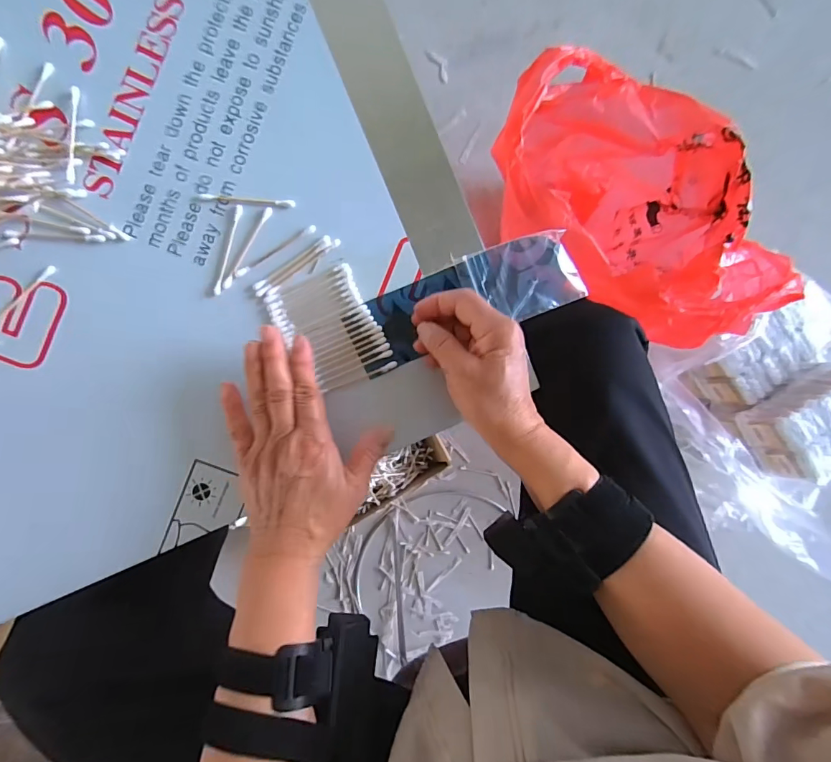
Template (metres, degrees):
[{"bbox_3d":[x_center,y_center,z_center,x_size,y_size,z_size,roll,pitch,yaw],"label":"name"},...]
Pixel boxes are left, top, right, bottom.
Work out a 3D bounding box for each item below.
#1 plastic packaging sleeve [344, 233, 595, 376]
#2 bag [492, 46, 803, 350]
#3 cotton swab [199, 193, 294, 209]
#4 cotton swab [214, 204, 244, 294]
[{"bbox_3d":[0.042,-0.067,0.368,0.197,0.009,0.063,-21,93,-3],"label":"plastic packaging sleeve"},{"bbox_3d":[0.296,-0.246,0.675,0.423,0.323,0.275,43,88,-4],"label":"bag"},{"bbox_3d":[-0.136,-0.146,0.353,0.078,0.004,0.006,5,91,-4],"label":"cotton swab"},{"bbox_3d":[-0.151,-0.106,0.352,0.006,0.004,0.074,15,91,-4],"label":"cotton swab"}]

